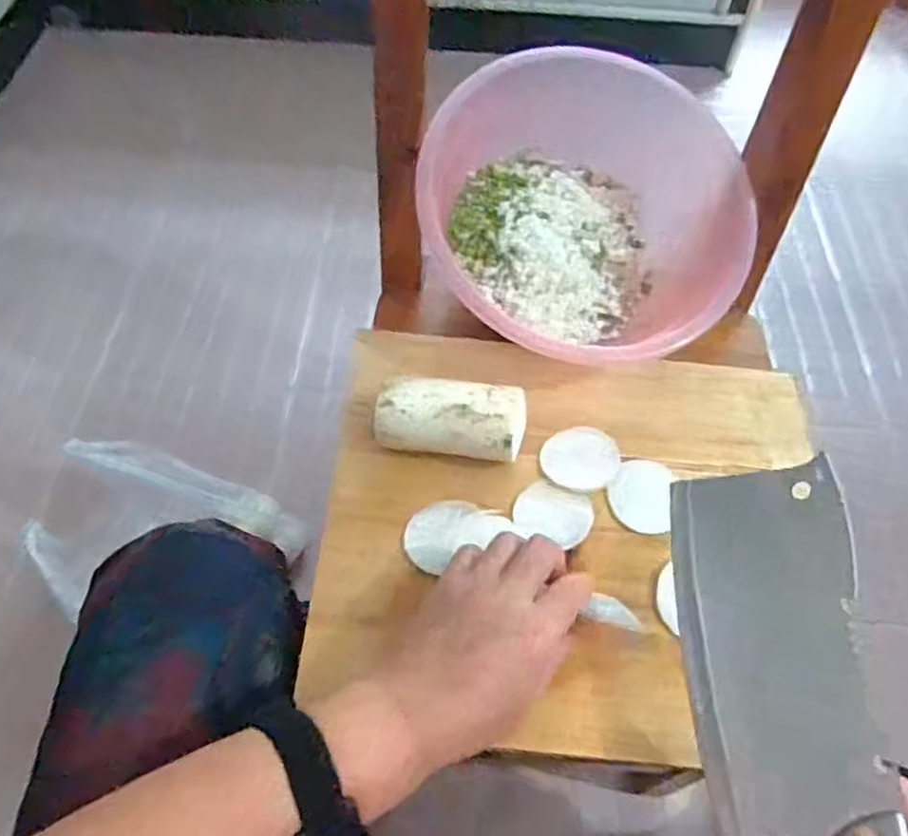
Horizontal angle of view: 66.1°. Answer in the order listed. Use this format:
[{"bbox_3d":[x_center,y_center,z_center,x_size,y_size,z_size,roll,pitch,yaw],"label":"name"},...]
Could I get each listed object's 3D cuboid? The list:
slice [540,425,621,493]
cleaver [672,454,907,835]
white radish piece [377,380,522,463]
[{"bbox_3d":[0.094,0.029,0.517,0.055,0.006,0.053,1,58,-2],"label":"slice"},{"bbox_3d":[0.167,0.165,0.350,0.092,0.015,0.283,-16,62,34],"label":"cleaver"},{"bbox_3d":[-0.002,0.002,0.497,0.104,0.051,0.047,9,58,3],"label":"white radish piece"}]

